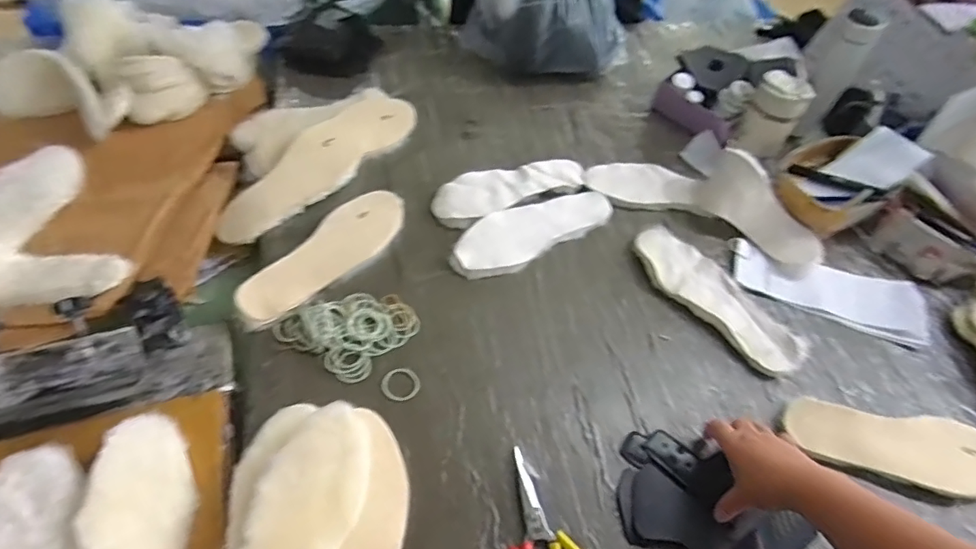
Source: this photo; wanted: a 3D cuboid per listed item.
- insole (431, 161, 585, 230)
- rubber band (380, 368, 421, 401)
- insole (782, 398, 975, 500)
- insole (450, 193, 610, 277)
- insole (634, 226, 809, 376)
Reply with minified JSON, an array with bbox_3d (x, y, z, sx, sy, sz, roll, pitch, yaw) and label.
[{"bbox_3d":[0.039,-0.142,0.866,0.264,0.014,0.099,-16,55,-18],"label":"insole"},{"bbox_3d":[-0.107,0.135,0.654,0.045,0.004,0.044,3,52,-4],"label":"rubber band"},{"bbox_3d":[0.503,0.212,0.639,0.276,0.027,0.086,9,61,-1],"label":"insole"},{"bbox_3d":[0.070,-0.072,0.818,0.281,0.025,0.087,-25,58,-23],"label":"insole"},{"bbox_3d":[0.325,0.028,0.772,0.099,0.016,0.276,-25,58,-23],"label":"insole"}]

